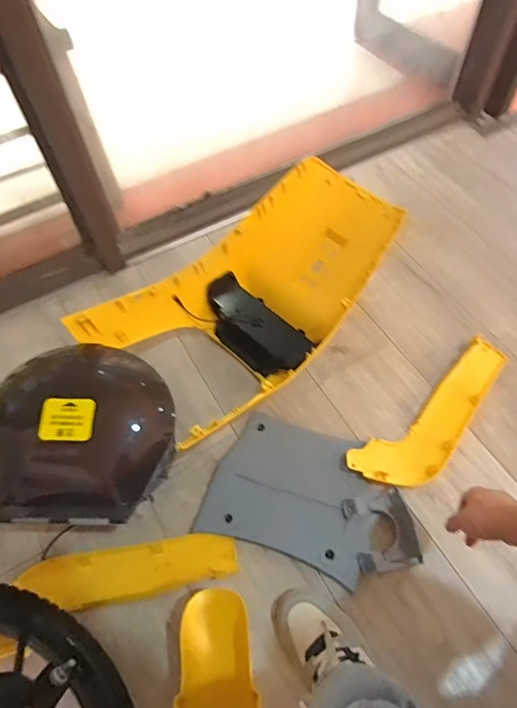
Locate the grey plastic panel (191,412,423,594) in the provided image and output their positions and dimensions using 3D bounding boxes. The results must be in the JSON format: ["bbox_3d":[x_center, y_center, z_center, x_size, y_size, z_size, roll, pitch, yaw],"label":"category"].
[{"bbox_3d":[0.102,0.257,0.838,0.363,0.037,0.238,16,59,11],"label":"grey plastic panel"}]

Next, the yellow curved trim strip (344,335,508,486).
[{"bbox_3d":[0.361,0.124,0.915,0.425,0.028,0.129,-36,83,-21],"label":"yellow curved trim strip"}]

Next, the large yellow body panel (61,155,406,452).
[{"bbox_3d":[-0.008,-0.100,0.934,0.335,0.248,0.591,37,67,22],"label":"large yellow body panel"}]

